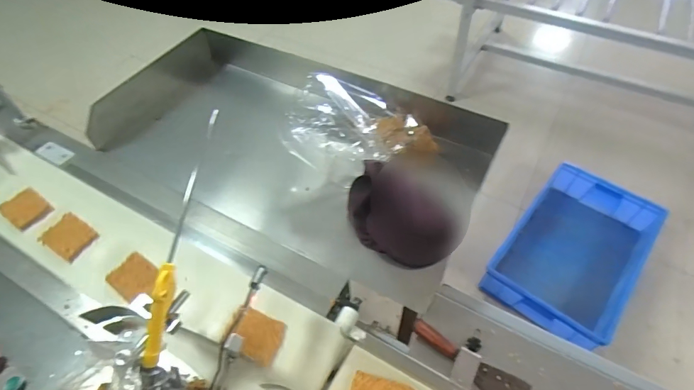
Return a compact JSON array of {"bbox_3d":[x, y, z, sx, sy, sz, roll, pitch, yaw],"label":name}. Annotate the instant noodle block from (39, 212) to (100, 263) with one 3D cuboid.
[{"bbox_3d":[-0.526,0.078,0.749,0.095,0.011,0.070,22,57,18],"label":"instant noodle block"}]

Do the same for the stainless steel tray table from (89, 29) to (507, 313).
[{"bbox_3d":[-0.130,-0.143,0.871,0.833,0.115,0.482,22,57,19],"label":"stainless steel tray table"}]

